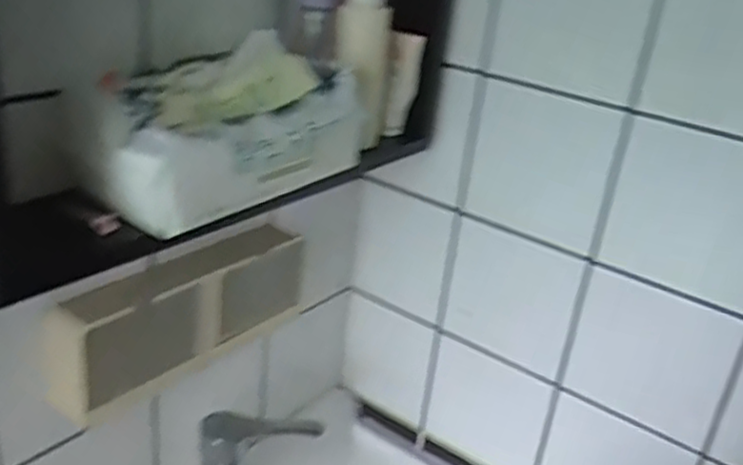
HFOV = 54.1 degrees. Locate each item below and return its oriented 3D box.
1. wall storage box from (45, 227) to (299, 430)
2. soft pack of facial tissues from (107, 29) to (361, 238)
[{"bbox_3d":[-0.160,0.072,0.646,0.053,0.095,0.261,25,31,34],"label":"wall storage box"},{"bbox_3d":[-0.103,-0.079,0.547,0.107,0.090,0.209,25,30,33],"label":"soft pack of facial tissues"}]

